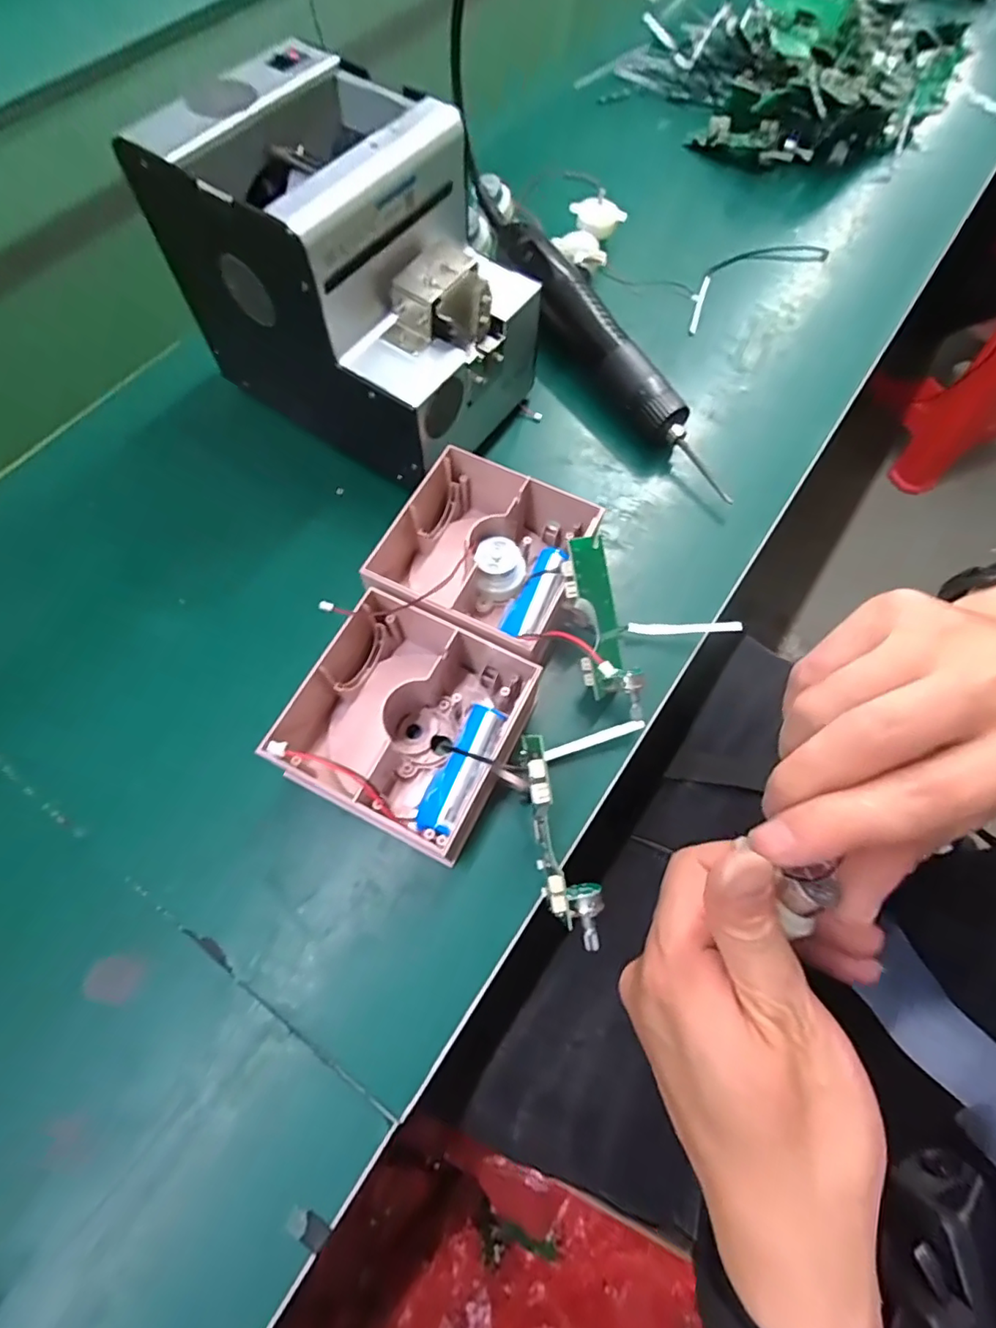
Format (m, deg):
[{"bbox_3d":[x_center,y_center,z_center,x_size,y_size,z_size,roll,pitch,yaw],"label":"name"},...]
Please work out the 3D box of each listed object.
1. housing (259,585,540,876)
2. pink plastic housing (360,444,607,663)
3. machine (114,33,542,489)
[{"bbox_3d":[-0.049,0.027,0.293,0.116,0.052,0.107,27,68,10],"label":"housing"},{"bbox_3d":[-0.010,-0.063,0.328,0.111,0.051,0.112,22,68,8],"label":"pink plastic housing"},{"bbox_3d":[-0.081,-0.222,0.342,0.176,0.154,0.127,33,70,12],"label":"machine"}]

